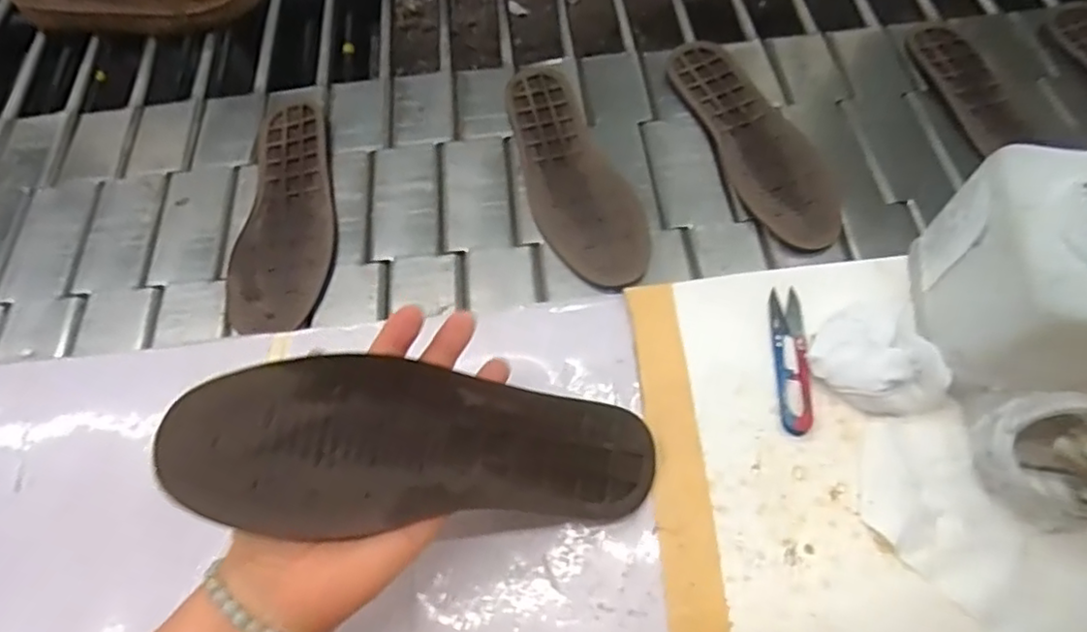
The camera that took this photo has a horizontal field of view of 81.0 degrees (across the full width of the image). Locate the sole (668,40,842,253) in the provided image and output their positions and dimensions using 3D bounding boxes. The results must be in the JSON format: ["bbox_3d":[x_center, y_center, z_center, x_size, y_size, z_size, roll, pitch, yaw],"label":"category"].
[{"bbox_3d":[0.189,-0.164,0.580,0.073,0.016,0.250,-16,60,-9],"label":"sole"}]

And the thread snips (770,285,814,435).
[{"bbox_3d":[0.164,0.027,0.421,0.021,0.010,0.103,5,59,4],"label":"thread snips"}]

